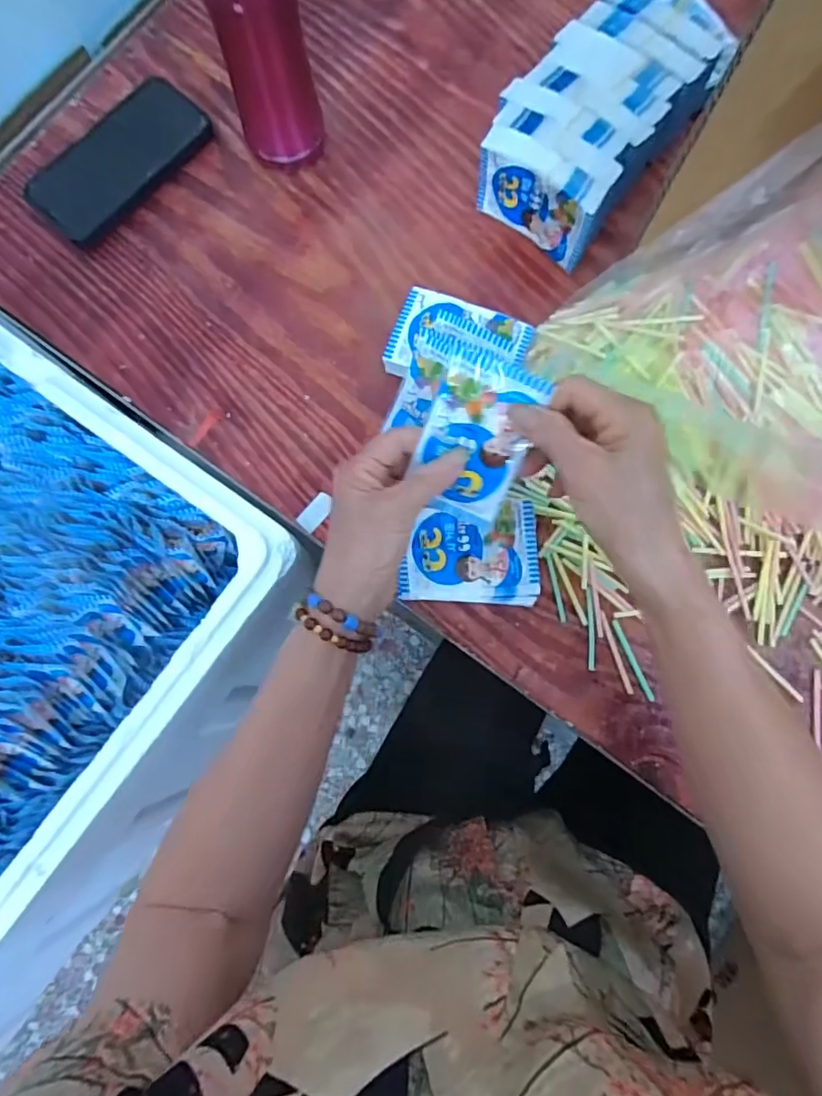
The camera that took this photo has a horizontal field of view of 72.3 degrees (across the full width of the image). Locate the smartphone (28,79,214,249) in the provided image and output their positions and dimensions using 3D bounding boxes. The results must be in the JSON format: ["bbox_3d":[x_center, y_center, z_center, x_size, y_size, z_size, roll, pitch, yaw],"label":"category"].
[{"bbox_3d":[-0.261,-0.347,0.503,0.087,0.013,0.163,42,85,8],"label":"smartphone"}]

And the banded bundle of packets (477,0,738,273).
[{"bbox_3d":[0.159,-0.350,0.462,0.119,0.070,0.204,40,85,8],"label":"banded bundle of packets"}]

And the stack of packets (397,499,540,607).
[{"bbox_3d":[0.046,0.004,0.435,0.102,0.014,0.077,3,81,3],"label":"stack of packets"}]

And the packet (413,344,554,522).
[{"bbox_3d":[0.041,-0.069,0.353,0.064,0.009,0.099,19,121,2],"label":"packet"}]

